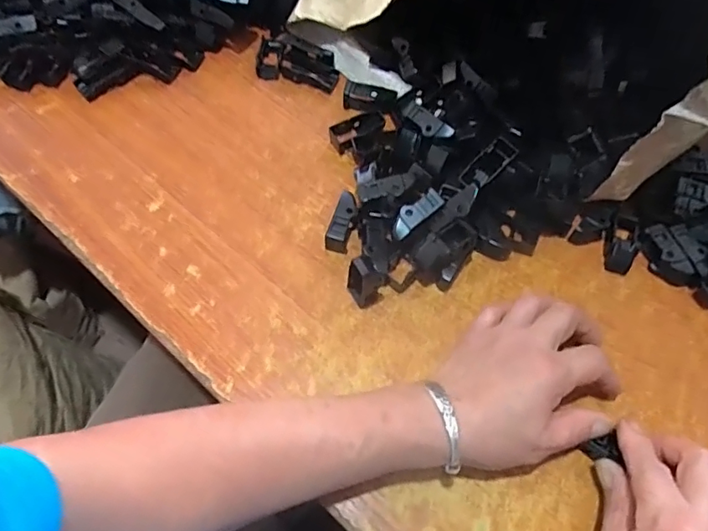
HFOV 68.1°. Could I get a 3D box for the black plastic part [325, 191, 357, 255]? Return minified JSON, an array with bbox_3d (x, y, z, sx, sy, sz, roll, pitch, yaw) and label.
[{"bbox_3d":[-0.009,-0.037,0.429,0.017,0.022,0.049,14,63,6],"label":"black plastic part"}]

